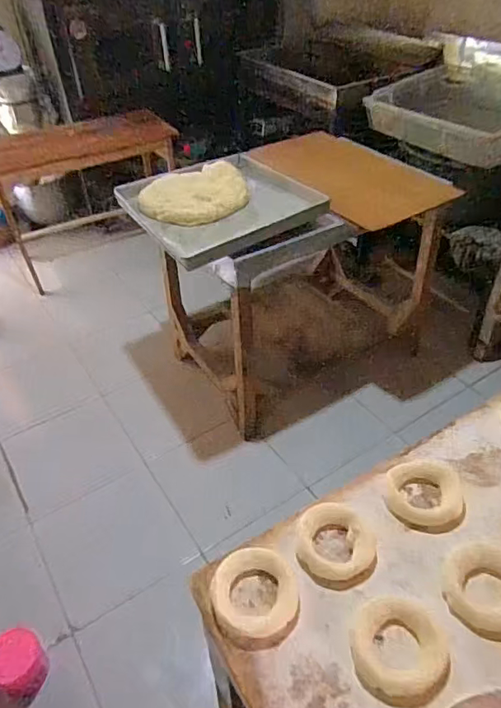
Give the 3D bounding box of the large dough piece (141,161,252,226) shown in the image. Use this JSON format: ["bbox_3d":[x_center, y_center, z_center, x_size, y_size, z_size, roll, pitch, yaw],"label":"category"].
[{"bbox_3d":[-0.179,-0.505,1.638,0.338,0.080,0.227,-16,43,-14],"label":"large dough piece"}]

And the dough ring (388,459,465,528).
[{"bbox_3d":[0.193,0.150,0.575,0.079,0.017,0.077,-2,42,2],"label":"dough ring"}]

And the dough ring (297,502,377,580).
[{"bbox_3d":[0.089,0.191,0.538,0.078,0.017,0.086,3,42,7],"label":"dough ring"}]

